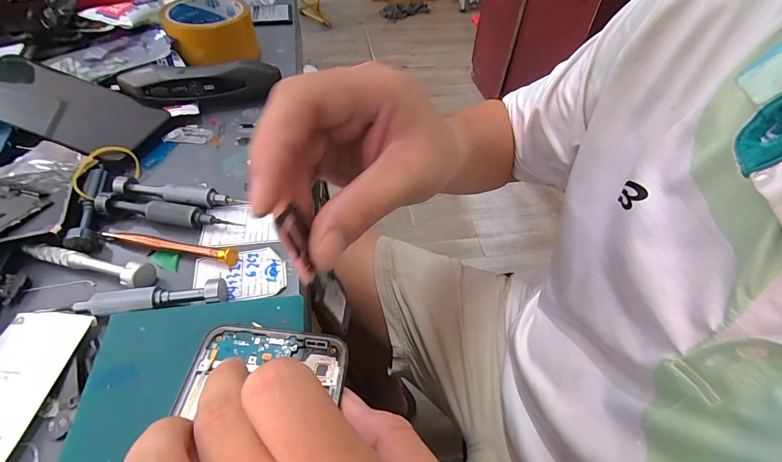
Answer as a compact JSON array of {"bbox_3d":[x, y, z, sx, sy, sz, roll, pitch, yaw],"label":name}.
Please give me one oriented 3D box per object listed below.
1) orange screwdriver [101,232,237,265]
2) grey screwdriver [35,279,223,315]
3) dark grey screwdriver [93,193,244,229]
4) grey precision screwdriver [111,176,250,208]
[{"bbox_3d":[-0.154,0.009,0.251,0.094,0.011,0.012,9,51,6],"label":"orange screwdriver"},{"bbox_3d":[-0.152,0.043,0.220,0.102,0.013,0.014,-5,51,-6],"label":"grey screwdriver"},{"bbox_3d":[-0.164,-0.014,0.261,0.103,0.012,0.013,6,50,3],"label":"dark grey screwdriver"},{"bbox_3d":[-0.163,-0.027,0.275,0.098,0.016,0.013,7,50,4],"label":"grey precision screwdriver"}]

